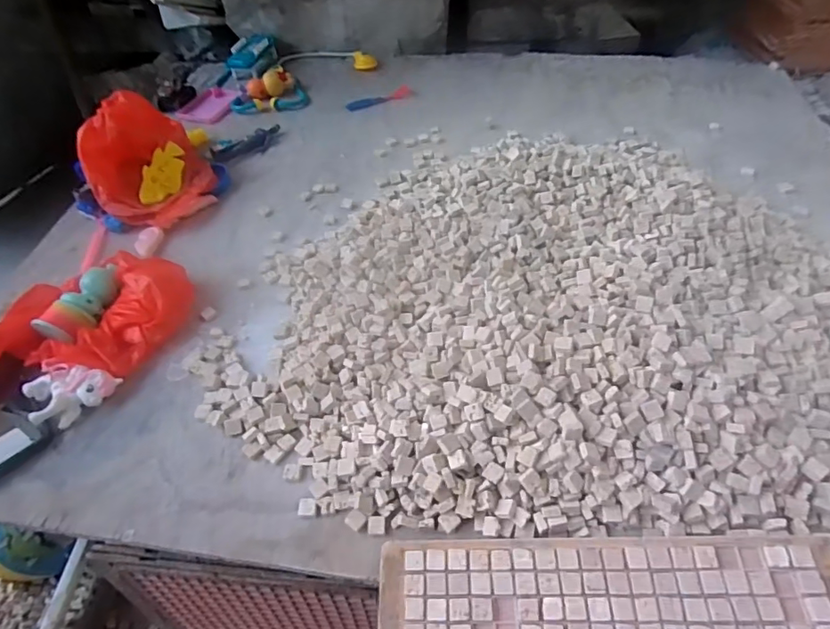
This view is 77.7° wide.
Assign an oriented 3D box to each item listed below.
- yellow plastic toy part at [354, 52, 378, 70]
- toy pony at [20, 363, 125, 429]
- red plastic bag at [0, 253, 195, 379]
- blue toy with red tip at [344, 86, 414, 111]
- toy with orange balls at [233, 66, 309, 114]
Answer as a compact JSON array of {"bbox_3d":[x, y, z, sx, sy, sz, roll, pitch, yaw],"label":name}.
[{"bbox_3d":[-0.101,-0.515,1.047,0.047,0.030,0.037,-6,51,1],"label":"yellow plastic toy part"},{"bbox_3d":[-0.373,0.090,0.555,0.081,0.034,0.068,7,52,12],"label":"toy pony"},{"bbox_3d":[-0.405,0.012,0.608,0.268,0.057,0.162,-11,51,-3],"label":"red plastic bag"},{"bbox_3d":[-0.064,-0.394,0.943,0.123,0.007,0.041,-20,52,-10],"label":"blue toy with red tip"},{"bbox_3d":[-0.279,-0.420,0.974,0.140,0.039,0.108,-21,52,-11],"label":"toy with orange balls"}]

